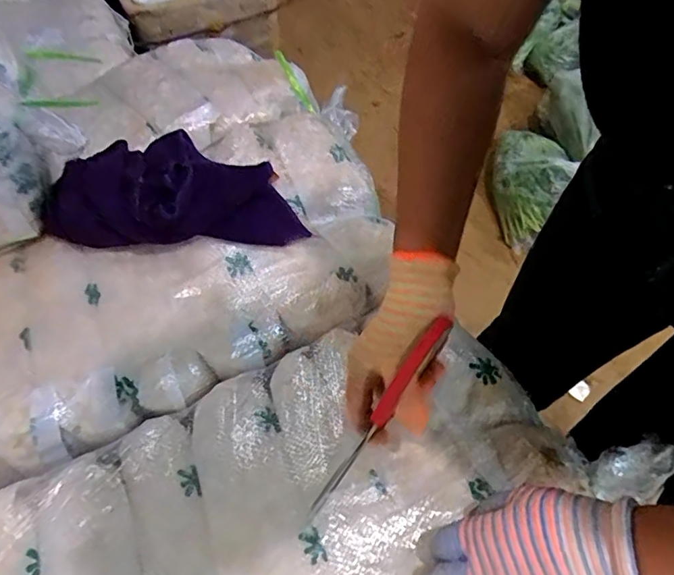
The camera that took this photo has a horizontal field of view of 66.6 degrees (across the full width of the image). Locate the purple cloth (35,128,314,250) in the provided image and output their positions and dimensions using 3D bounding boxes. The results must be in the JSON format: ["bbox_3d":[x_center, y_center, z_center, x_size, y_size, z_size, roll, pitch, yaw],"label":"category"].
[{"bbox_3d":[-0.181,-0.107,0.547,0.269,0.070,0.147,10,60,9],"label":"purple cloth"}]

